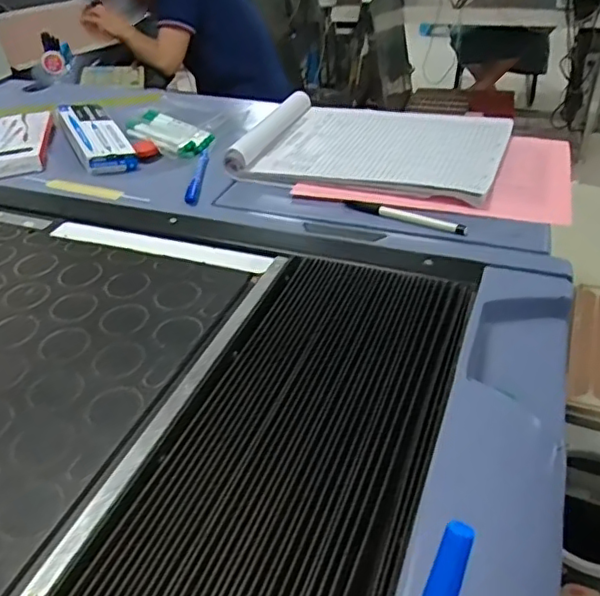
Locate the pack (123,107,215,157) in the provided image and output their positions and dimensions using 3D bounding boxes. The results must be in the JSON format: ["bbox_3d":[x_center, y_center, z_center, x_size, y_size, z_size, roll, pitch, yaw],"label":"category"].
[{"bbox_3d":[-0.191,-0.243,0.870,0.070,0.013,0.166,-31,44,-31],"label":"pack"}]

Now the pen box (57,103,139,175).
[{"bbox_3d":[-0.288,-0.230,0.837,0.071,0.026,0.155,-22,57,-22],"label":"pen box"}]

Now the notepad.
[{"bbox_3d":[0.089,-0.195,0.749,0.317,0.039,0.235,12,39,20],"label":"notepad"}]

